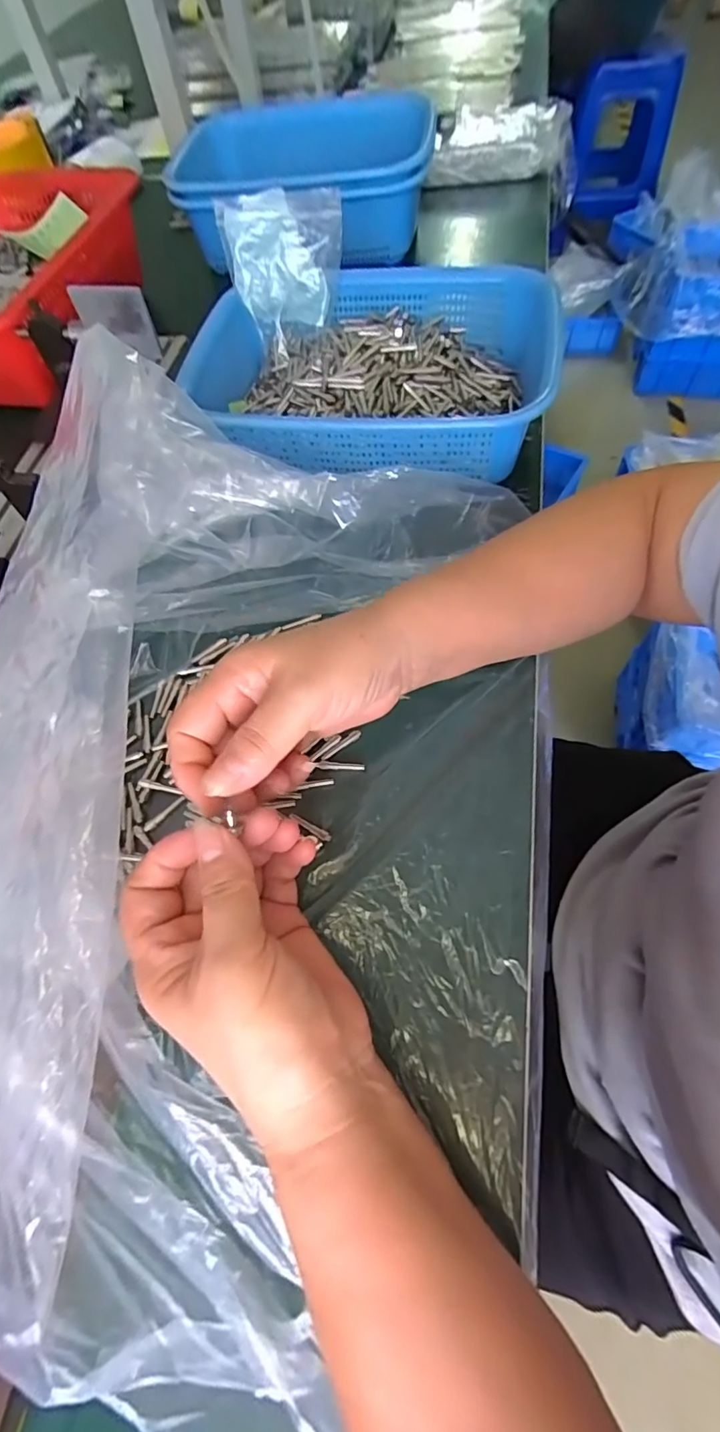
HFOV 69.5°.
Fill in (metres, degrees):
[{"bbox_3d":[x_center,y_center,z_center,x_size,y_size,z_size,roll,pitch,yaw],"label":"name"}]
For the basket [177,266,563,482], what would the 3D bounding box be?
[{"bbox_3d":[0.006,-0.279,0.426,0.292,0.074,0.205,4,63,6],"label":"basket"}]

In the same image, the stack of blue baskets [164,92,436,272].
[{"bbox_3d":[-0.064,-0.646,0.612,0.296,0.094,0.264,0,62,4],"label":"stack of blue baskets"}]

